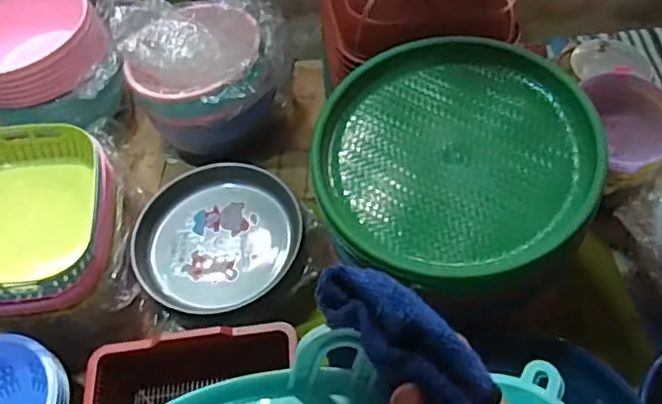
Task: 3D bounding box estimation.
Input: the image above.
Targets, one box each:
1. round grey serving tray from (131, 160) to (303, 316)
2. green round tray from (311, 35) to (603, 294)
[{"bbox_3d":[-0.205,0.058,1.053,0.285,0.048,0.280,-2,57,4],"label":"round grey serving tray"},{"bbox_3d":[0.169,-0.072,0.821,0.366,0.051,0.375,-2,57,4],"label":"green round tray"}]

